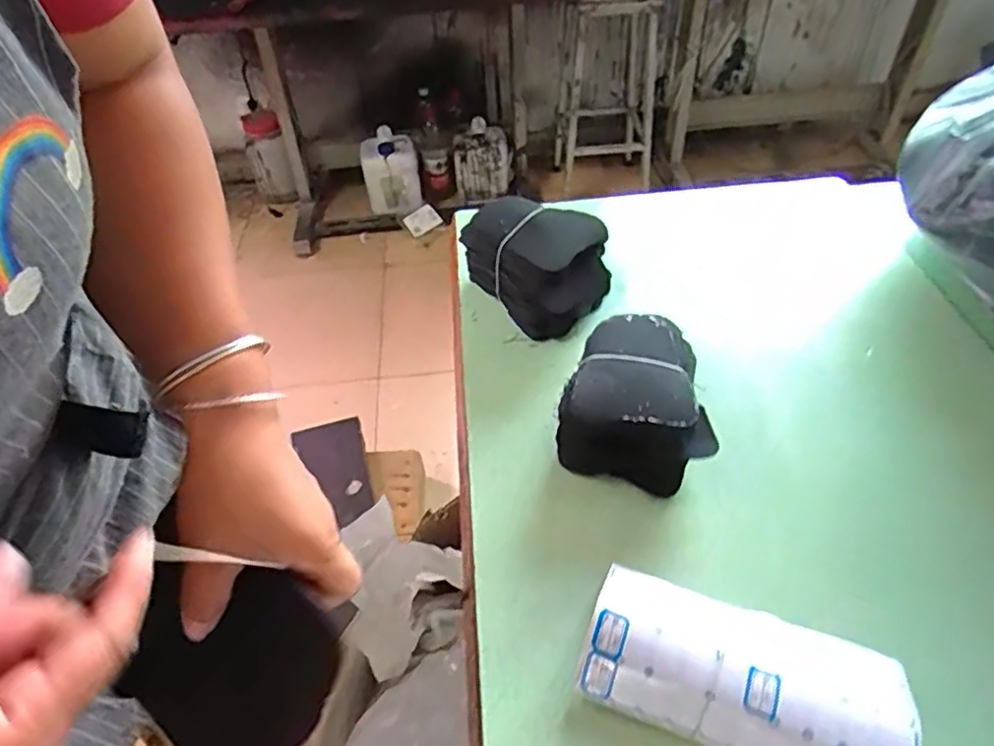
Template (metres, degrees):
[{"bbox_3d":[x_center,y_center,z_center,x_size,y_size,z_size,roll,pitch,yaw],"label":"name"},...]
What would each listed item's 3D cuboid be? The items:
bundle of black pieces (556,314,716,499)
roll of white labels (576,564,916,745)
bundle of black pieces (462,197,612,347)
[{"bbox_3d":[0.129,0.020,0.569,0.131,0.069,0.146,13,48,17],"label":"bundle of black pieces"},{"bbox_3d":[0.163,0.198,0.424,0.202,0.036,0.106,16,49,20],"label":"roll of white labels"},{"bbox_3d":[0.050,-0.117,0.687,0.105,0.097,0.148,-29,50,-22],"label":"bundle of black pieces"}]

